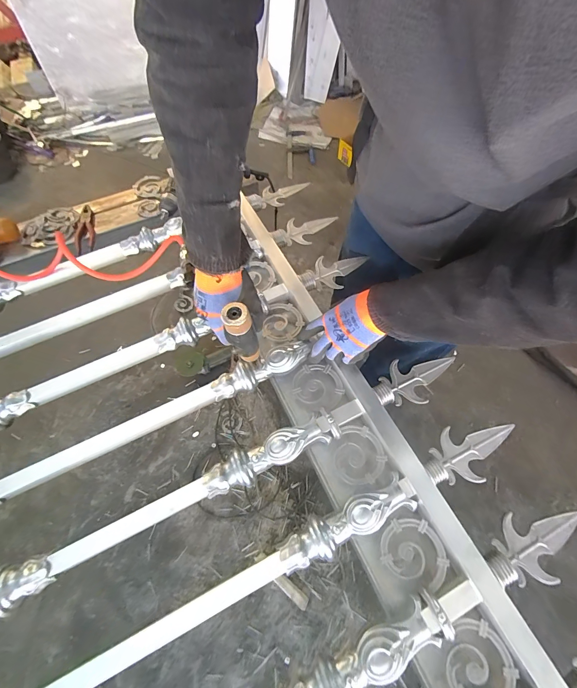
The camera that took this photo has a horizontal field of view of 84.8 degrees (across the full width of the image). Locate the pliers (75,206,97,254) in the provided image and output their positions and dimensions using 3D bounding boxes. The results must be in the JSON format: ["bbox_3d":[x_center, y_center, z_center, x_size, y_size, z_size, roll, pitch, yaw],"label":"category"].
[{"bbox_3d":[-0.542,-0.306,0.845,0.047,0.021,0.160,-15,63,-6],"label":"pliers"}]

